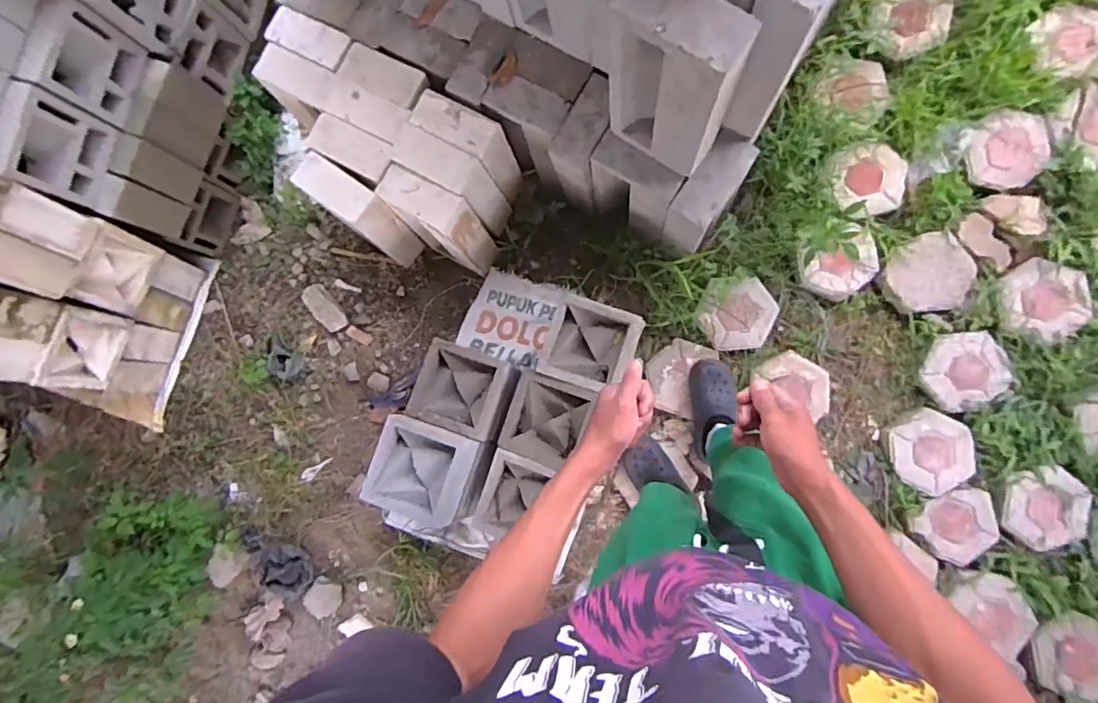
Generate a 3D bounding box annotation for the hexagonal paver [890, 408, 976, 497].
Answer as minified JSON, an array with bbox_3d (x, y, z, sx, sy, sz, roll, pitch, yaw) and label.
[{"bbox_3d":[1.002,0.261,1.419,0.204,0.038,0.200,-39,82,7],"label":"hexagonal paver"}]

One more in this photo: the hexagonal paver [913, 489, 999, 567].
[{"bbox_3d":[1.060,0.441,1.394,0.164,0.041,0.198,44,96,9],"label":"hexagonal paver"}]

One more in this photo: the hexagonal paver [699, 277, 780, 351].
[{"bbox_3d":[0.516,-0.101,1.476,0.200,0.047,0.194,0,88,11],"label":"hexagonal paver"}]

